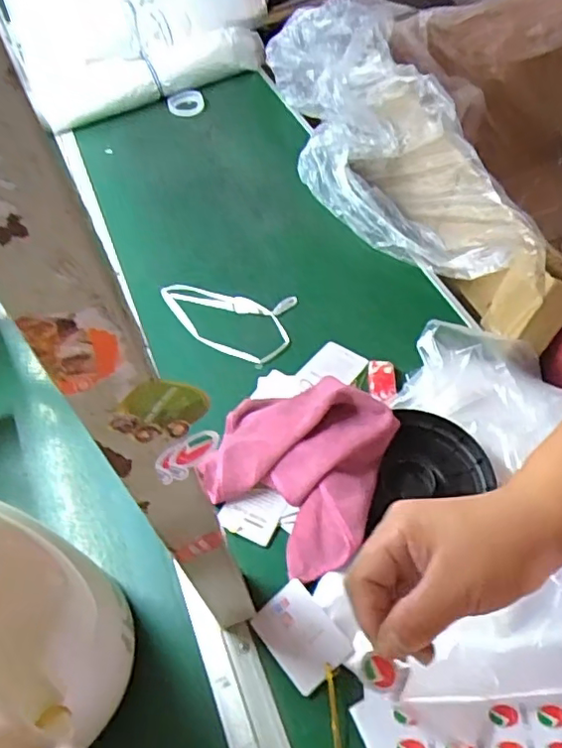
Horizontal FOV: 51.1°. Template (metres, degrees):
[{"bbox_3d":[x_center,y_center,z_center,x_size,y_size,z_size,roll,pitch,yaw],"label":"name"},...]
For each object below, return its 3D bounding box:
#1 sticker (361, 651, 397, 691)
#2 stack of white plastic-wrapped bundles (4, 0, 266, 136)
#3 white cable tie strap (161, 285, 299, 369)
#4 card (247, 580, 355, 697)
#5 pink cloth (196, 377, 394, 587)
[{"bbox_3d":[0.049,0.152,0.297,0.019,0.005,0.013,24,69,2],"label":"sticker"},{"bbox_3d":[-0.238,-0.588,1.007,0.418,0.132,0.282,-24,54,-13],"label":"stack of white plastic-wrapped bundles"},{"bbox_3d":[-0.068,-0.060,0.659,0.160,0.005,0.101,6,53,11],"label":"white cable tie strap"},{"bbox_3d":[0.015,0.200,0.451,0.050,0.004,0.069,-39,57,-11],"label":"card"},{"bbox_3d":[0.007,0.076,0.512,0.160,0.060,0.160,17,56,19],"label":"pink cloth"}]

